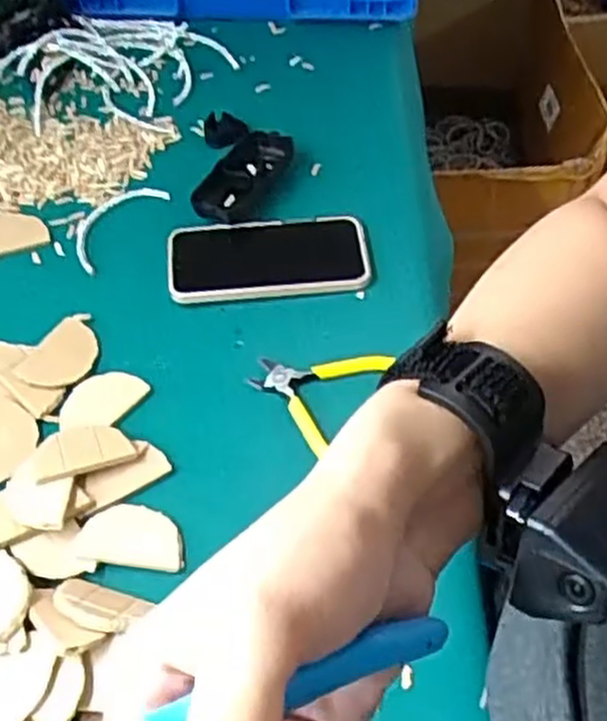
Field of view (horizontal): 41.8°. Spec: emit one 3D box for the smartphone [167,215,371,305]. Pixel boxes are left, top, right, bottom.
[{"bbox_3d":[-0.029,-0.087,0.663,0.163,0.015,0.080,-7,55,-3],"label":"smartphone"}]

